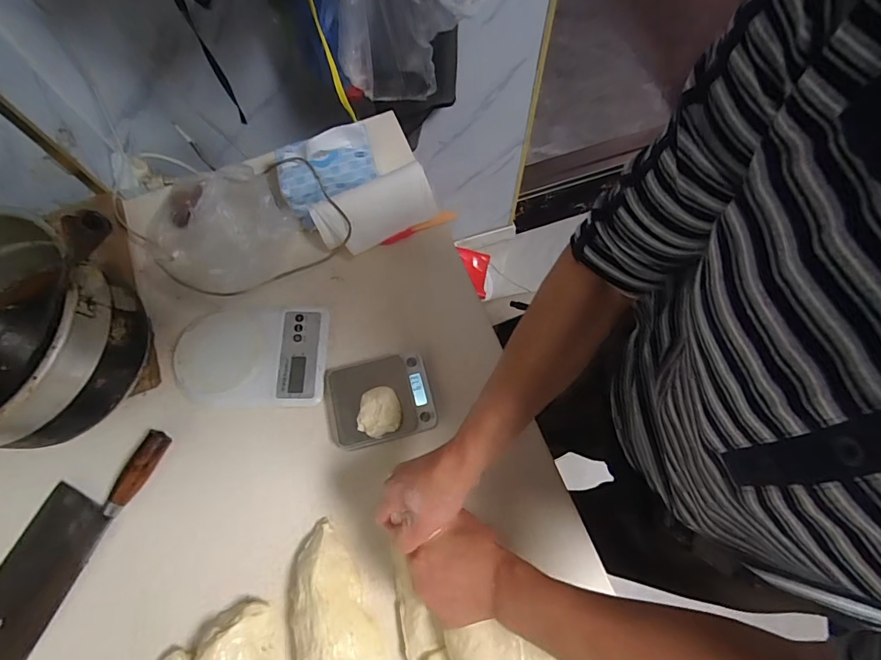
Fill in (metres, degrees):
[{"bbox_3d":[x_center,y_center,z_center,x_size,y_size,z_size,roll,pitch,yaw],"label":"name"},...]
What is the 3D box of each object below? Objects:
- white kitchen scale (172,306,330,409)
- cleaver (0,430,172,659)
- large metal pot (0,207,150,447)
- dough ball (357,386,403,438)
[{"bbox_3d":[-0.263,0.036,0.615,0.205,0.034,0.145,-3,69,1],"label":"white kitchen scale"},{"bbox_3d":[-0.463,0.249,0.540,0.101,0.028,0.296,26,72,11],"label":"cleaver"},{"bbox_3d":[-0.533,0.016,0.548,0.286,0.181,0.267,-1,69,2],"label":"large metal pot"},{"bbox_3d":[-0.074,0.101,0.544,0.051,0.032,0.059,-2,69,1],"label":"dough ball"}]

